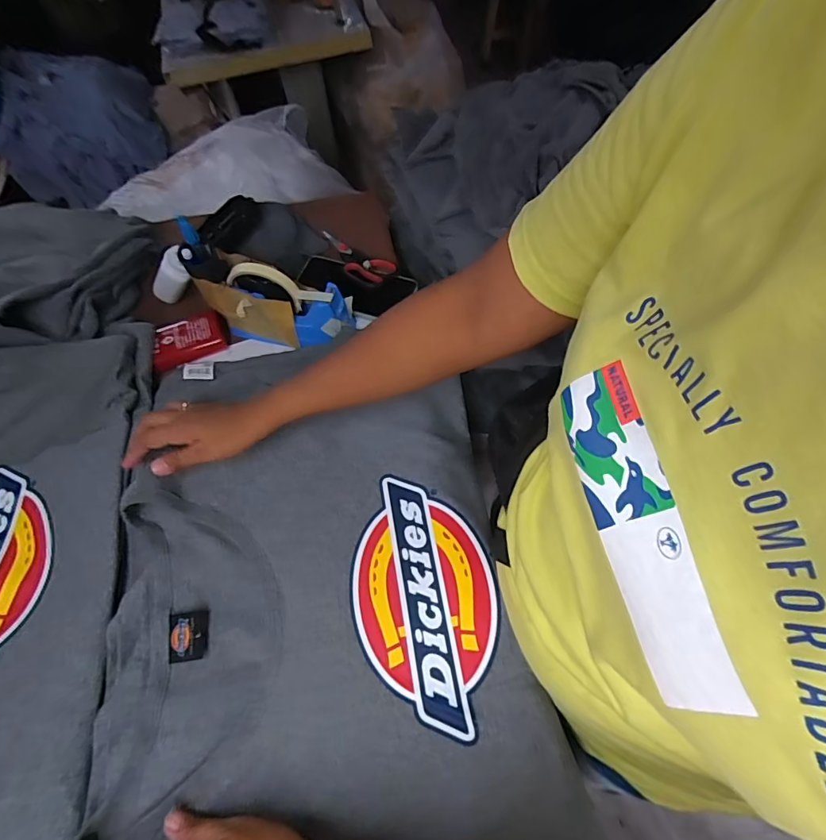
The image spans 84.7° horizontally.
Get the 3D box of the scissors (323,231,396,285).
[{"bbox_3d":[-0.094,-0.231,0.648,0.141,0.016,0.061,34,69,19],"label":"scissors"}]

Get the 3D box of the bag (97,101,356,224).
[{"bbox_3d":[-0.360,-0.473,0.863,0.410,0.064,0.272,-29,65,-11],"label":"bag"}]

